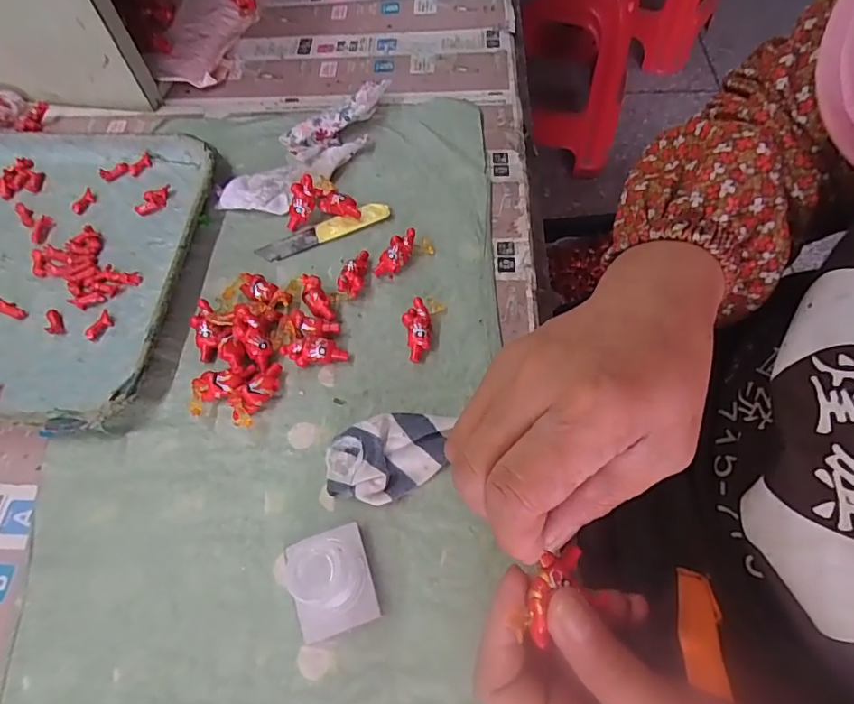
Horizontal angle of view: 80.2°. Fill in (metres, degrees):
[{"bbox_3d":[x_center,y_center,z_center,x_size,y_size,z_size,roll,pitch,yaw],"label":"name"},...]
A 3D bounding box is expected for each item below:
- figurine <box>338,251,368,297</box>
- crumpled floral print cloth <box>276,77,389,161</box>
[{"bbox_3d":[-0.053,-0.058,0.368,0.017,0.014,0.041,4,62,3],"label":"figurine"},{"bbox_3d":[-0.073,-0.198,0.438,0.028,0.022,0.110,41,70,20],"label":"crumpled floral print cloth"}]

